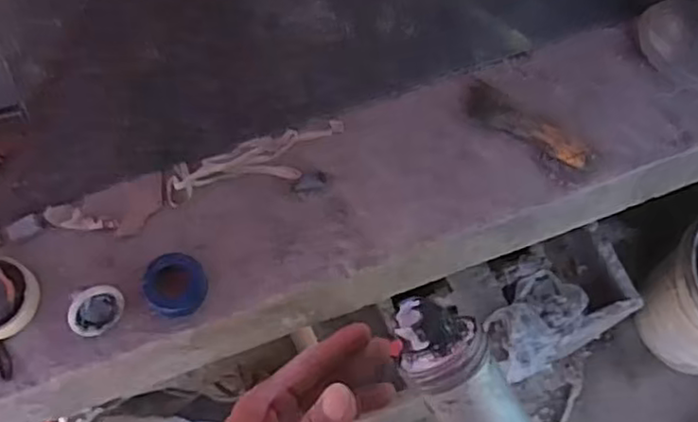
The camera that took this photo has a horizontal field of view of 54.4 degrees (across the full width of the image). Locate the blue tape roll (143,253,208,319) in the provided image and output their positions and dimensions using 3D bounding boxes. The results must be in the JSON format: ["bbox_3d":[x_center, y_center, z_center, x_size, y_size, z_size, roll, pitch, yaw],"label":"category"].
[{"bbox_3d":[-0.181,0.076,0.712,0.061,0.022,0.066,1,65,-2],"label":"blue tape roll"}]

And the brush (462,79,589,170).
[{"bbox_3d":[0.211,-0.102,0.811,0.162,0.023,0.038,32,68,12],"label":"brush"}]

